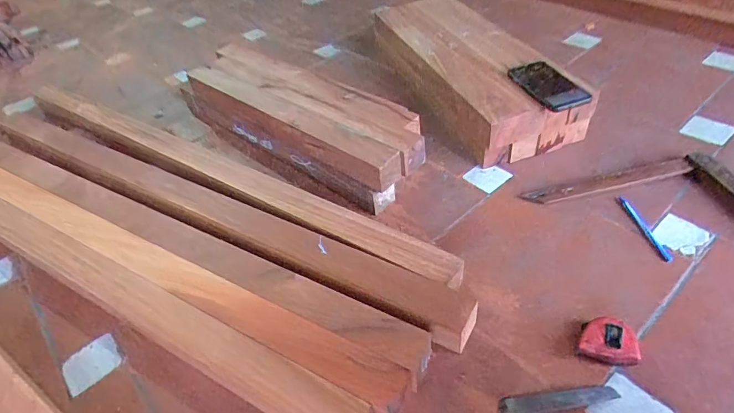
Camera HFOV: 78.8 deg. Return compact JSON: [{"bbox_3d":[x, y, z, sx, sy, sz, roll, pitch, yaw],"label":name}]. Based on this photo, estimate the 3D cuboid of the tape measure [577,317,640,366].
[{"bbox_3d":[0.298,0.165,0.557,0.064,0.032,0.053,4,45,12],"label":"tape measure"}]

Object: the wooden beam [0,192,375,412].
[{"bbox_3d":[-0.472,0.095,0.727,1.103,0.058,0.071,19,50,25],"label":"wooden beam"}]

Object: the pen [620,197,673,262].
[{"bbox_3d":[0.438,0.033,0.704,0.014,0.008,0.133,-9,44,-2],"label":"pen"}]

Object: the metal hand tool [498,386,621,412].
[{"bbox_3d":[0.223,0.226,0.523,0.138,0.004,0.022,-8,44,0],"label":"metal hand tool"}]

